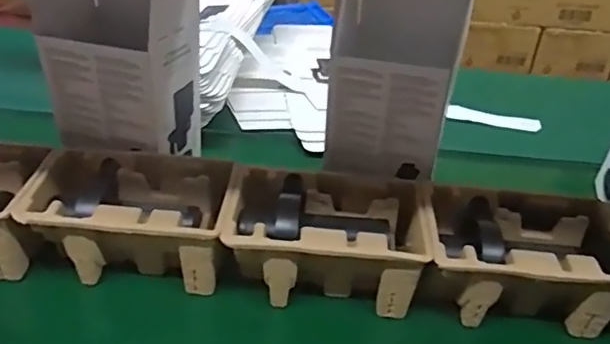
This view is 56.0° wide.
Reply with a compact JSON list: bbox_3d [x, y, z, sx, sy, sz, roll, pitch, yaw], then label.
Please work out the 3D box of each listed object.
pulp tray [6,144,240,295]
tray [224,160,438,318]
[{"bbox_3d":[-0.199,0.062,0.693,0.230,0.117,0.140,3,36,2],"label":"pulp tray"},{"bbox_3d":[0.025,0.084,0.684,0.228,0.114,0.142,5,36,4],"label":"tray"}]

